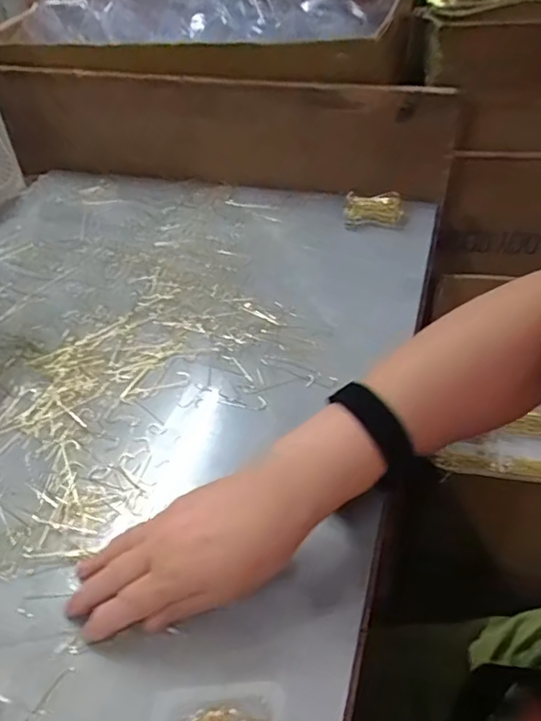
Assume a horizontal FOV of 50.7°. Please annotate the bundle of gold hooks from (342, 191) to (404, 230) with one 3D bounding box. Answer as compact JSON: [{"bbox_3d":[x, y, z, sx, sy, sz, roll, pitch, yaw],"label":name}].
[{"bbox_3d":[0.131,-0.197,0.737,0.072,0.026,0.051,-1,41,1],"label":"bundle of gold hooks"}]

